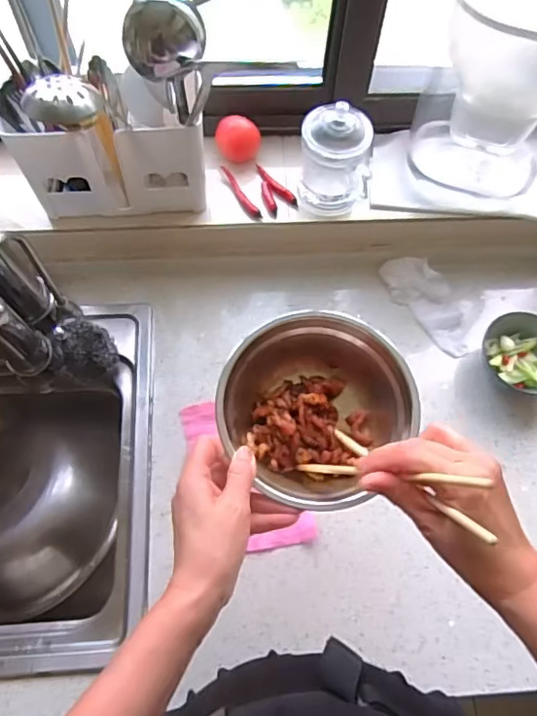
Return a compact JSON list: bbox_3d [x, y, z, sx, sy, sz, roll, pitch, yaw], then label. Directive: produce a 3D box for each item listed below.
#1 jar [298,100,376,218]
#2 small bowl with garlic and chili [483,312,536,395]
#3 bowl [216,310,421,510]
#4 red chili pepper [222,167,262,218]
[{"bbox_3d":[0.088,-0.263,0.701,0.088,0.133,0.101,13,66,4],"label":"jar"},{"bbox_3d":[0.336,-0.005,0.736,0.098,0.045,0.111,-27,70,-13],"label":"small bowl with garlic and chili"},{"bbox_3d":[0.038,0.042,0.491,0.152,0.072,0.153,1,66,-2],"label":"bowl"},{"bbox_3d":[-0.039,-0.219,0.748,0.016,0.015,0.095,-28,70,-13],"label":"red chili pepper"}]

